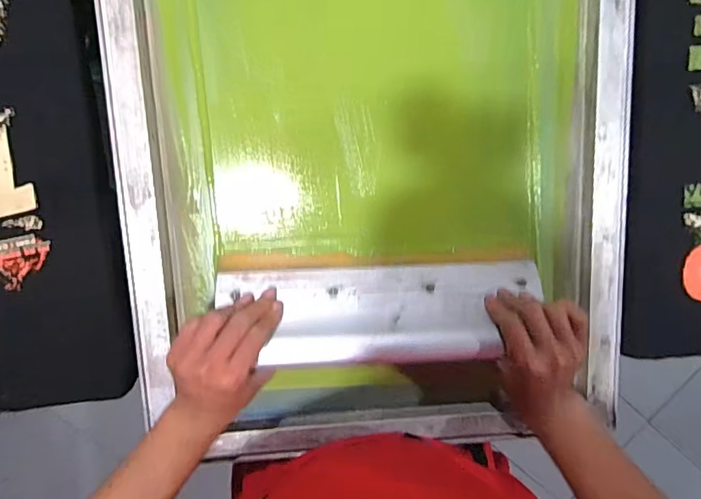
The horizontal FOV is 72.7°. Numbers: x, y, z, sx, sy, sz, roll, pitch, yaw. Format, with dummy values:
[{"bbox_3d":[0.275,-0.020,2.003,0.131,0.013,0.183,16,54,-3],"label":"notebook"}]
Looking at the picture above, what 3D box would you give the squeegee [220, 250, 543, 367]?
[{"bbox_3d":[0.032,0.060,0.480,0.311,0.030,0.114,-1,60,-3],"label":"squeegee"}]

